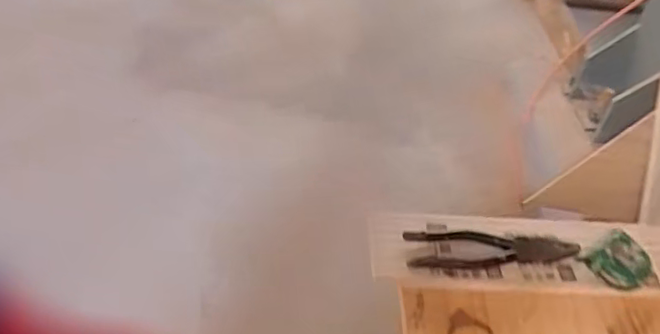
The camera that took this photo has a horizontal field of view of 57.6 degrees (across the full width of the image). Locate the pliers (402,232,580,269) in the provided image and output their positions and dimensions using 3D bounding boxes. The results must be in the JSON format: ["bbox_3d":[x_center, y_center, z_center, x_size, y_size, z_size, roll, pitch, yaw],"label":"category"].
[{"bbox_3d":[0.179,0.092,0.665,0.188,0.015,0.047,1,46,-6],"label":"pliers"}]

